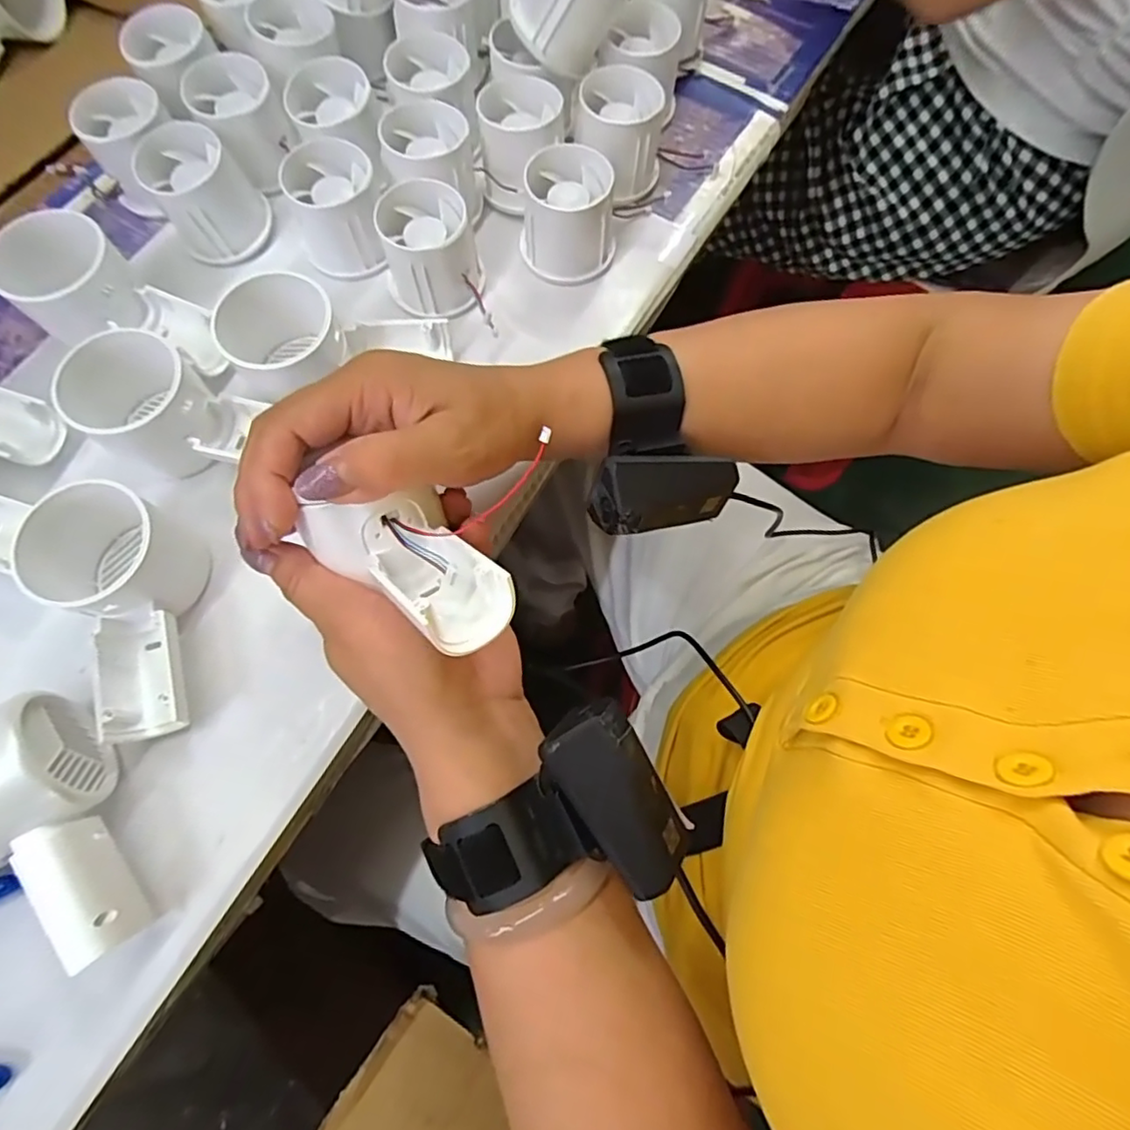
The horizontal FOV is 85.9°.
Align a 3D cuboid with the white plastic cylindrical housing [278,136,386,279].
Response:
[{"bbox_3d":[-0.136,-0.212,0.363,0.052,0.045,0.057,0,73,-2],"label":"white plastic cylindrical housing"}]

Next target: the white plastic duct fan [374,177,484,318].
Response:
[{"bbox_3d":[-0.079,-0.183,0.355,0.054,0.047,0.056,0,73,-2],"label":"white plastic duct fan"}]

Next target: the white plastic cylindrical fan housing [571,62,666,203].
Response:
[{"bbox_3d":[0.035,-0.272,0.385,0.054,0.051,0.048,8,73,1],"label":"white plastic cylindrical fan housing"}]

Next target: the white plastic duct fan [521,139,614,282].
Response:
[{"bbox_3d":[0.002,-0.208,0.363,0.054,0.050,0.050,2,73,-1],"label":"white plastic duct fan"}]

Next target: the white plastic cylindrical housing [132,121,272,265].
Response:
[{"bbox_3d":[-0.215,-0.223,0.364,0.055,0.050,0.050,-38,77,-12],"label":"white plastic cylindrical housing"}]

